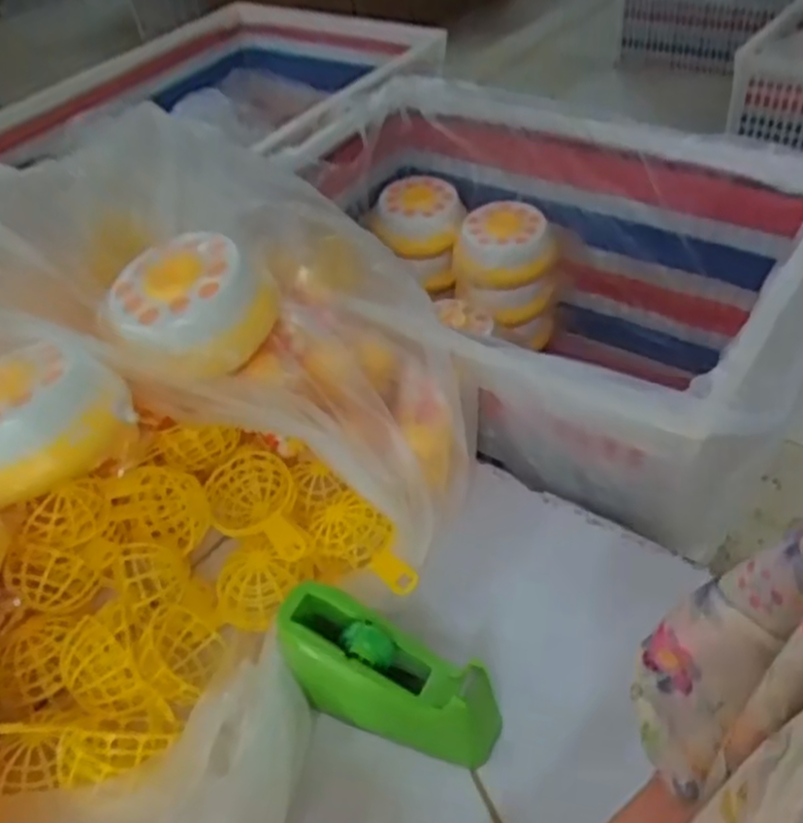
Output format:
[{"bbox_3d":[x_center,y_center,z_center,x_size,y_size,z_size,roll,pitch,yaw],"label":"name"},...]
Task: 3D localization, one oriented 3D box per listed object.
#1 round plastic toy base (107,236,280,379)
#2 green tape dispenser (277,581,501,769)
[{"bbox_3d":[-0.226,-0.108,0.818,0.165,0.083,0.165,-5,59,8],"label":"round plastic toy base"},{"bbox_3d":[-0.014,0.233,0.668,0.213,0.094,0.078,28,54,12],"label":"green tape dispenser"}]

